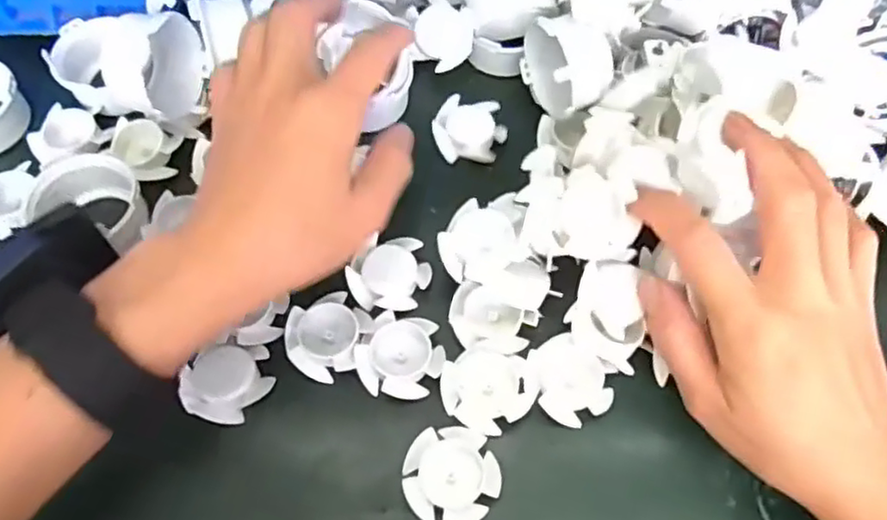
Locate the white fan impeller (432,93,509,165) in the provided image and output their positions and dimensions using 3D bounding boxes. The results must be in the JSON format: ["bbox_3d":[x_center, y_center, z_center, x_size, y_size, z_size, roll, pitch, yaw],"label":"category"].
[{"bbox_3d":[0.015,-0.074,0.368,0.039,0.013,0.039,10,64,3],"label":"white fan impeller"}]

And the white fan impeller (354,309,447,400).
[{"bbox_3d":[-0.020,0.044,0.307,0.039,0.008,0.038,6,64,2],"label":"white fan impeller"}]

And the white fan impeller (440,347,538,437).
[{"bbox_3d":[0.020,0.059,0.301,0.042,0.008,0.038,16,64,6],"label":"white fan impeller"}]

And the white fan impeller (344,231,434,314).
[{"bbox_3d":[-0.027,0.006,0.328,0.039,0.011,0.038,2,64,-1],"label":"white fan impeller"}]

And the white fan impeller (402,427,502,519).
[{"bbox_3d":[0.004,0.093,0.285,0.040,0.011,0.039,1,64,-1],"label":"white fan impeller"}]

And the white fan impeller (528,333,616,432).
[{"bbox_3d":[0.057,0.055,0.303,0.031,0.008,0.039,-24,67,-13],"label":"white fan impeller"}]

